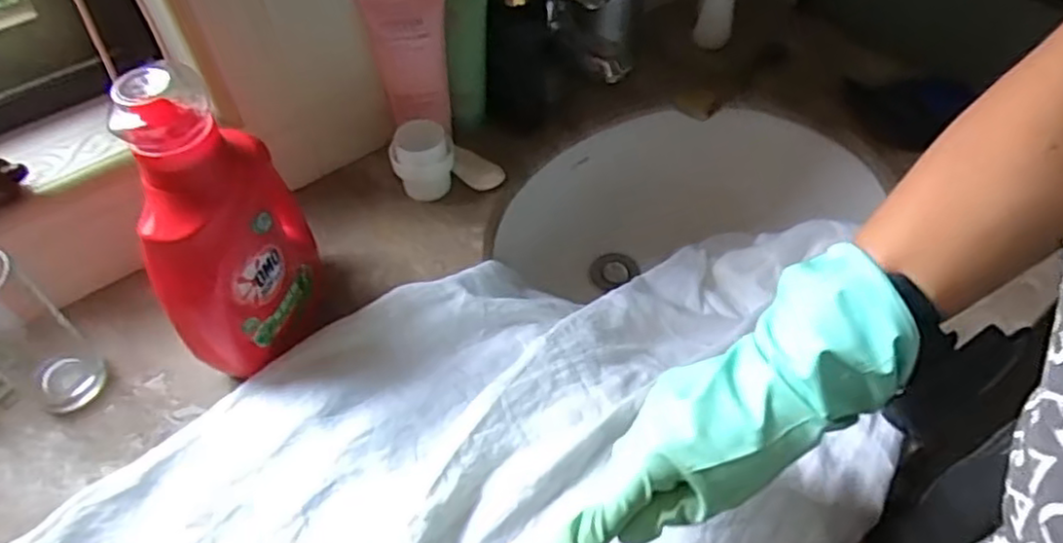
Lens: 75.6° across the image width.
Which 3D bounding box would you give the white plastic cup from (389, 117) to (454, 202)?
[{"bbox_3d":[-0.102,-0.105,0.656,0.057,0.069,0.046,-15,55,-5],"label":"white plastic cup"}]

